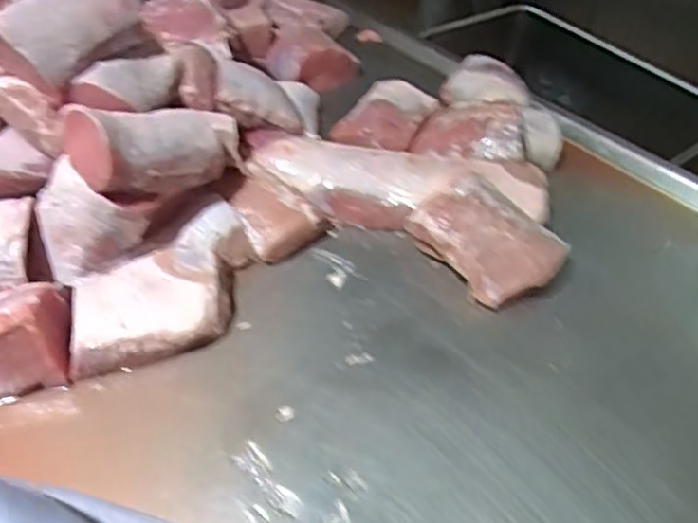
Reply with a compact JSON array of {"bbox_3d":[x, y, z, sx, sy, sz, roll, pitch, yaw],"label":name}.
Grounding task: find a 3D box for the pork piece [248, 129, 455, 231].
[{"bbox_3d":[-0.004,-0.117,0.922,0.303,0.061,0.129,13,47,13],"label":"pork piece"}]

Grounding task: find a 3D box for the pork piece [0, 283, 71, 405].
[{"bbox_3d":[-0.389,0.089,0.705,0.144,0.104,0.090,-17,48,-15],"label":"pork piece"}]

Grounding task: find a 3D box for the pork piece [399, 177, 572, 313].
[{"bbox_3d":[0.178,-0.032,0.814,0.125,0.099,0.182,-32,53,-27],"label":"pork piece"}]

